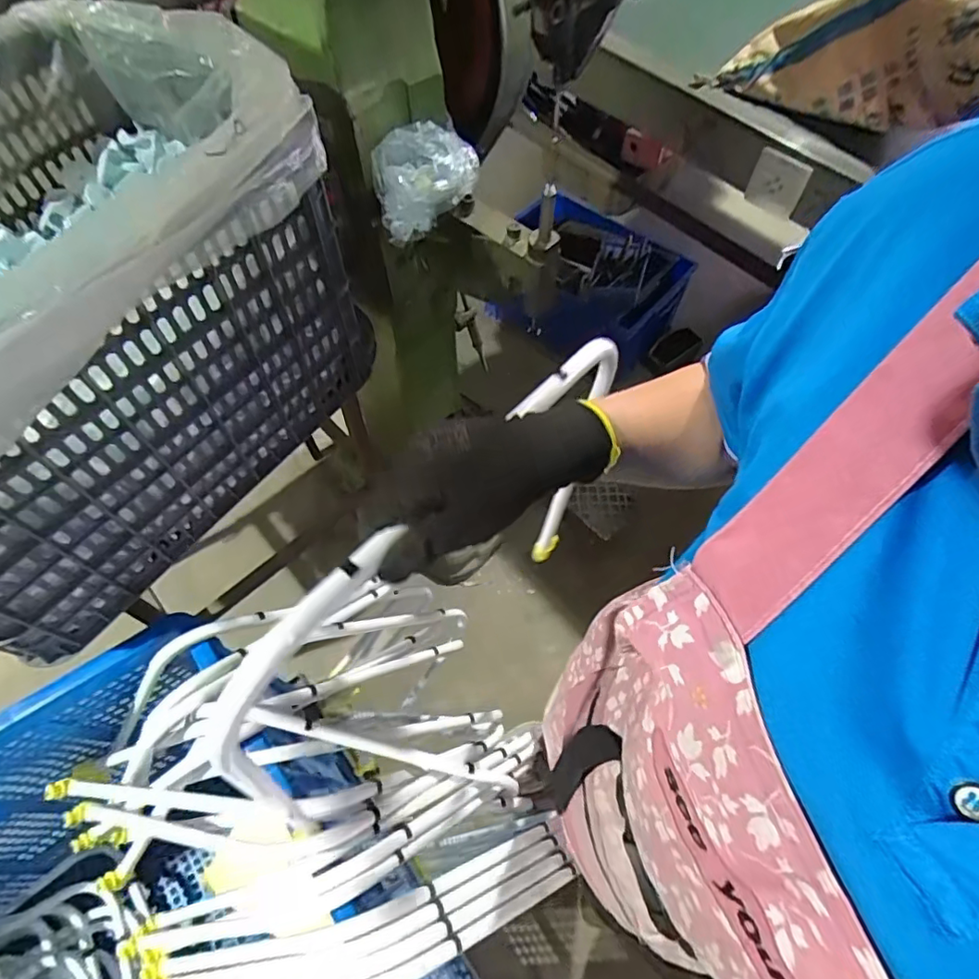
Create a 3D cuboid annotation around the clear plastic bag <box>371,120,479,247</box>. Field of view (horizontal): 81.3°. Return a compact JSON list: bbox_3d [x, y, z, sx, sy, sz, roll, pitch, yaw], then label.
[{"bbox_3d":[-0.084,-0.417,0.784,0.133,0.114,0.100,13,62,7],"label":"clear plastic bag"}]

